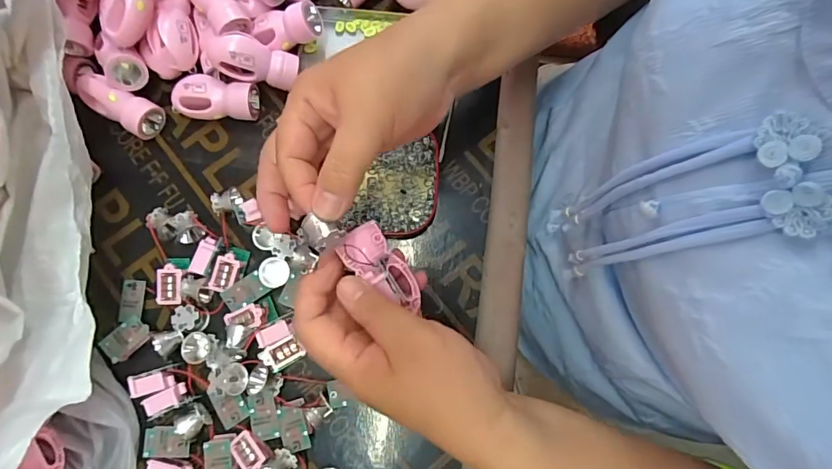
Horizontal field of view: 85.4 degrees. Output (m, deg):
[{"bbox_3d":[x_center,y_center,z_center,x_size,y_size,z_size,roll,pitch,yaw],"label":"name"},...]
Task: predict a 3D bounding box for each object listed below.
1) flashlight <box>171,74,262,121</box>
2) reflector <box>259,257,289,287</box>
[{"bbox_3d":[-0.166,-0.112,0.372,0.066,0.024,0.030,3,79,-1],"label":"flashlight"},{"bbox_3d":[-0.108,0.028,0.343,0.020,0.015,0.022,0,79,-1],"label":"reflector"}]

